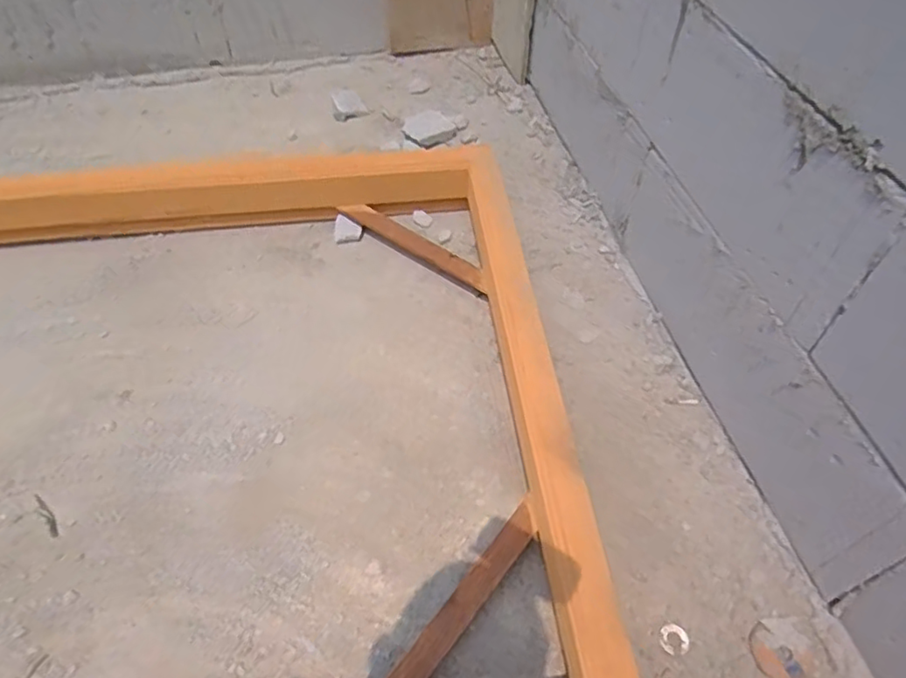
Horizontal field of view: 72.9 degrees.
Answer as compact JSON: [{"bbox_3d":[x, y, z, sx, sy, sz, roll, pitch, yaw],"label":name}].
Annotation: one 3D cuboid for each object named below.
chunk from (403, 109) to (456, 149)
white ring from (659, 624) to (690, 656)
[{"bbox_3d":[-0.047,-0.433,1.256,0.099,0.020,0.112,37,61,26],"label":"chunk"},{"bbox_3d":[0.243,0.329,0.673,0.031,0.004,0.030,0,52,1],"label":"white ring"}]

